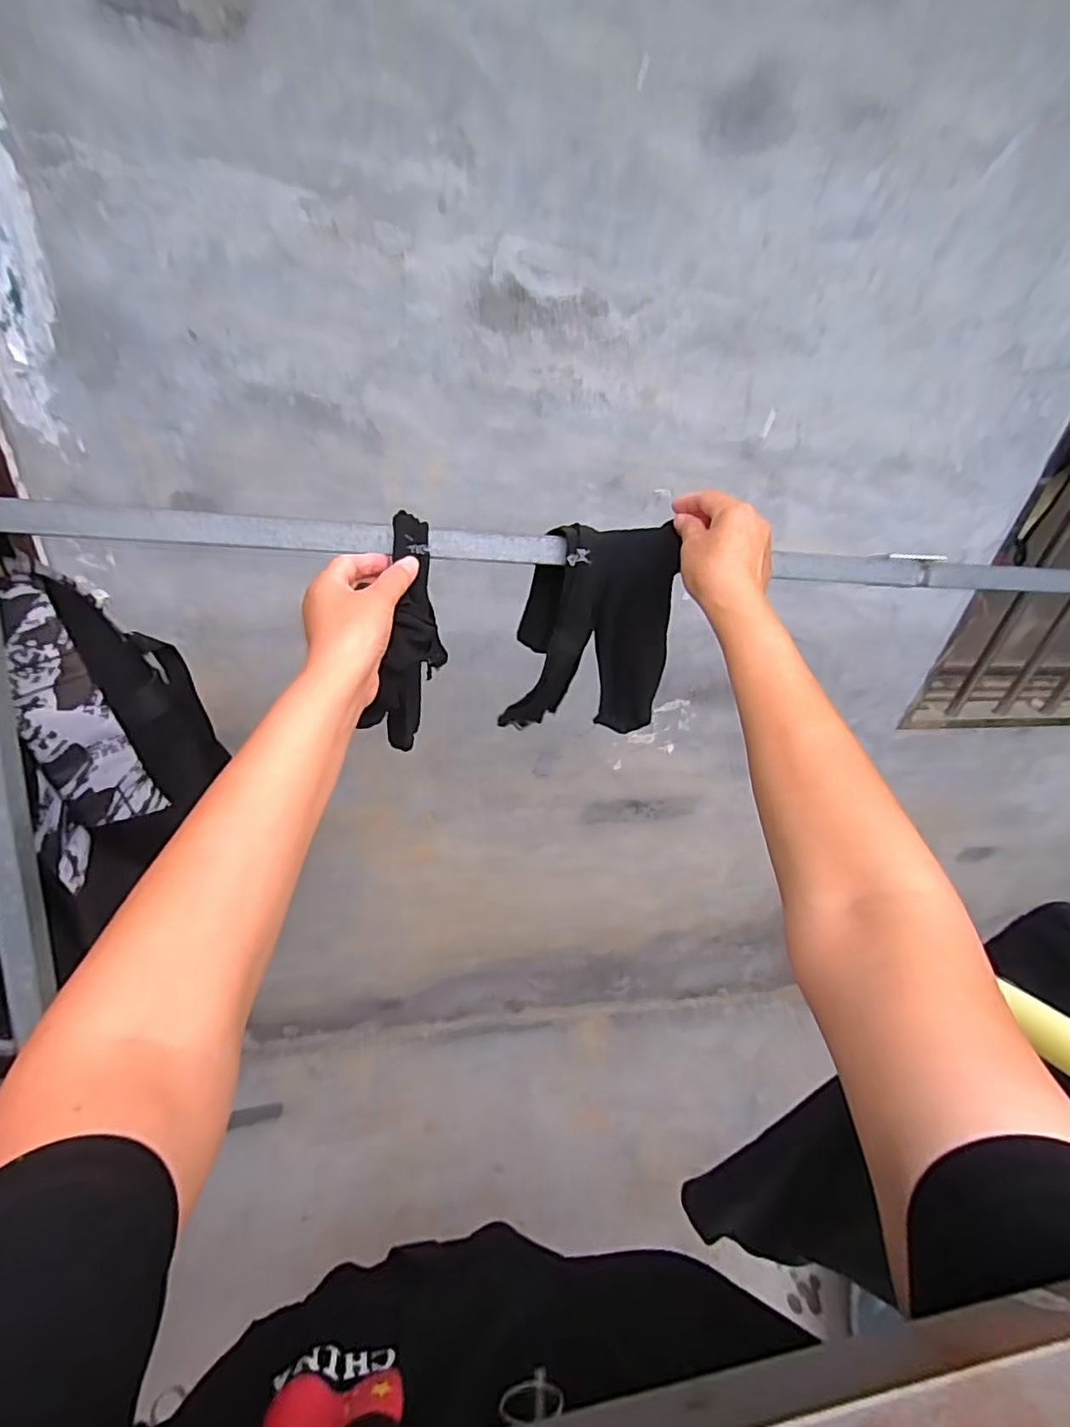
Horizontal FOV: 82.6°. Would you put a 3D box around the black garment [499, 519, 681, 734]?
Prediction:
[{"bbox_3d":[0.056,-0.072,0.576,0.142,0.195,0.060,9,35,1],"label":"black garment"}]

